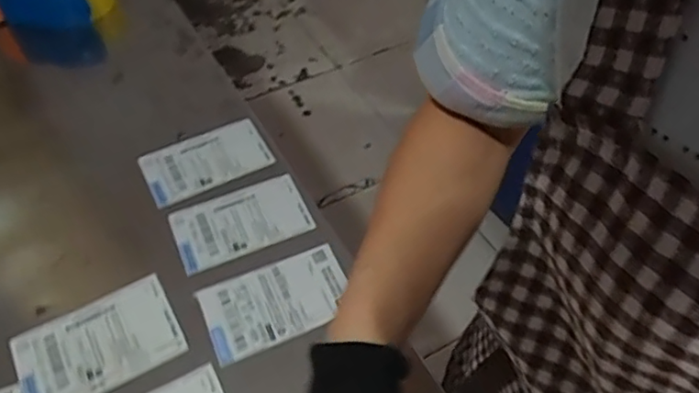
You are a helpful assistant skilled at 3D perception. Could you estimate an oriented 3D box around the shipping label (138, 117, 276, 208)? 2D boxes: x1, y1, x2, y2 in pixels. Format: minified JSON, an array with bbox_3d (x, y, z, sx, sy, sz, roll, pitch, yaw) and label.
[{"bbox_3d":[-0.158,-0.042,0.659,0.132,0.010,0.077,-23,54,-17],"label":"shipping label"}]

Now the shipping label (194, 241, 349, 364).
[{"bbox_3d":[-0.066,0.094,0.550,0.132,0.006,0.078,-21,54,-16],"label":"shipping label"}]

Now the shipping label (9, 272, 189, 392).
[{"bbox_3d":[-0.219,0.128,0.522,0.132,0.009,0.087,-26,55,-20],"label":"shipping label"}]

